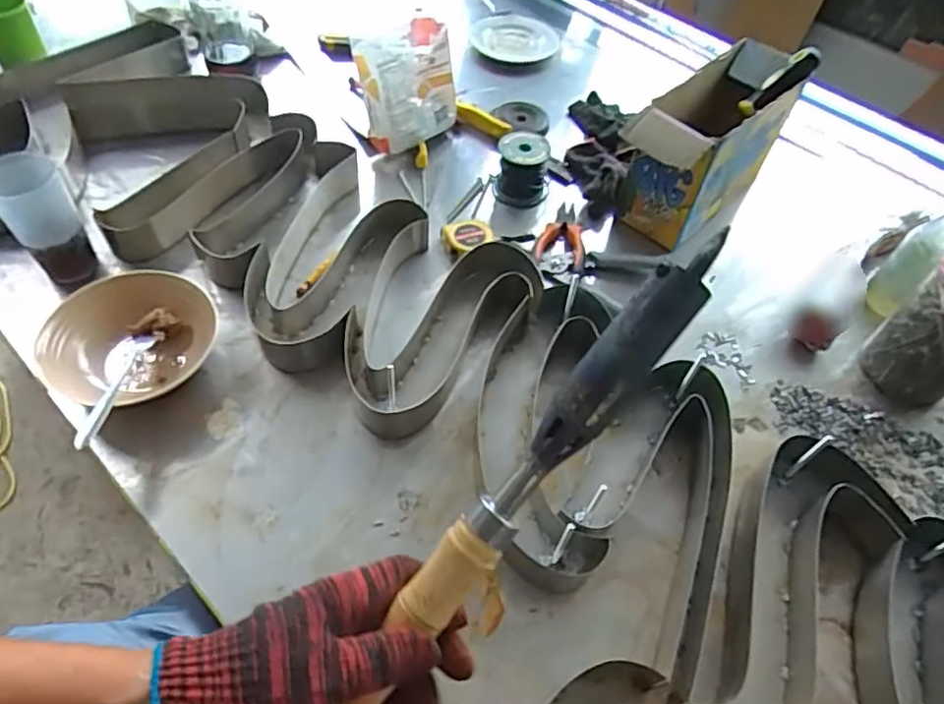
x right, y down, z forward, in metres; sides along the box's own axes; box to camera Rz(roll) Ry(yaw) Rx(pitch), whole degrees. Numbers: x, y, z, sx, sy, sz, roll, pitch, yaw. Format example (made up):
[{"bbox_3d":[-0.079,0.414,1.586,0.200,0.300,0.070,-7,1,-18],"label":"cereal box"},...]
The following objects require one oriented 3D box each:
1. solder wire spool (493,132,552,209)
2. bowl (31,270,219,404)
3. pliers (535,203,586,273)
[{"bbox_3d":[0.071,-0.257,0.885,0.075,0.084,0.075,2,53,-3],"label":"solder wire spool"},{"bbox_3d":[-0.346,-0.010,0.657,0.150,0.076,0.156,2,53,-3],"label":"bowl"},{"bbox_3d":[0.113,-0.150,0.824,0.063,0.021,0.121,5,53,-1],"label":"pliers"}]

